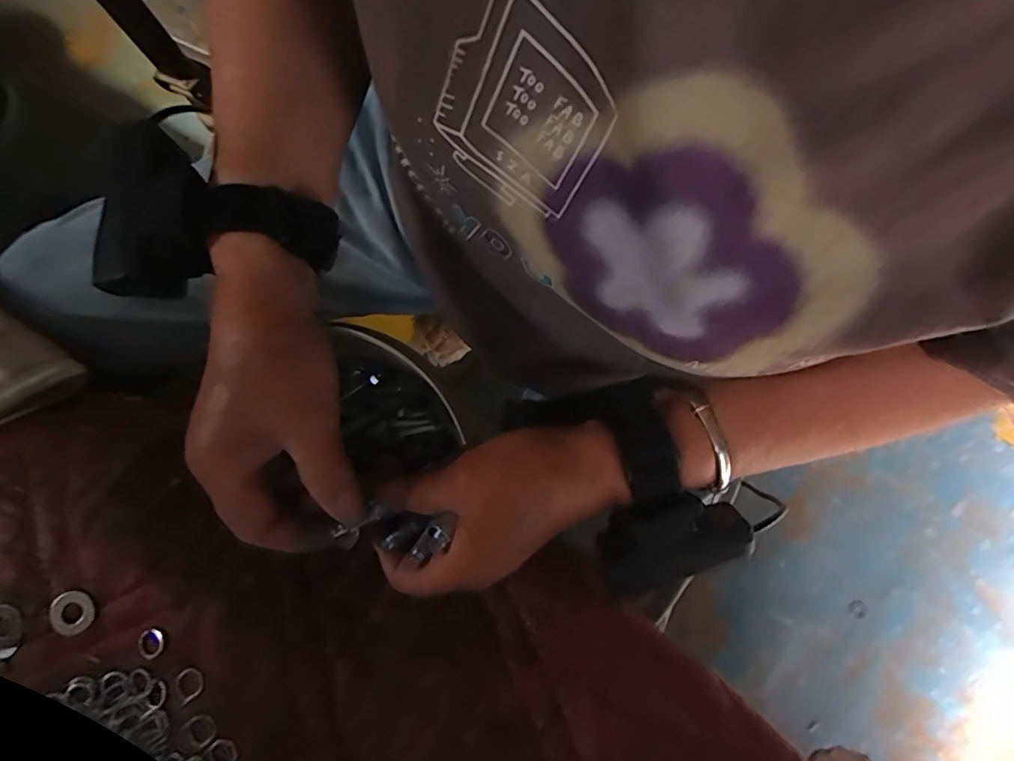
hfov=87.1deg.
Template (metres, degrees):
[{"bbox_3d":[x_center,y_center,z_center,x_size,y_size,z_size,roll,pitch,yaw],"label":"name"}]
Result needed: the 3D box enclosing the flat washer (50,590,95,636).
[{"bbox_3d":[-0.220,0.117,0.268,0.022,0.004,0.021,0,80,2],"label":"flat washer"}]

